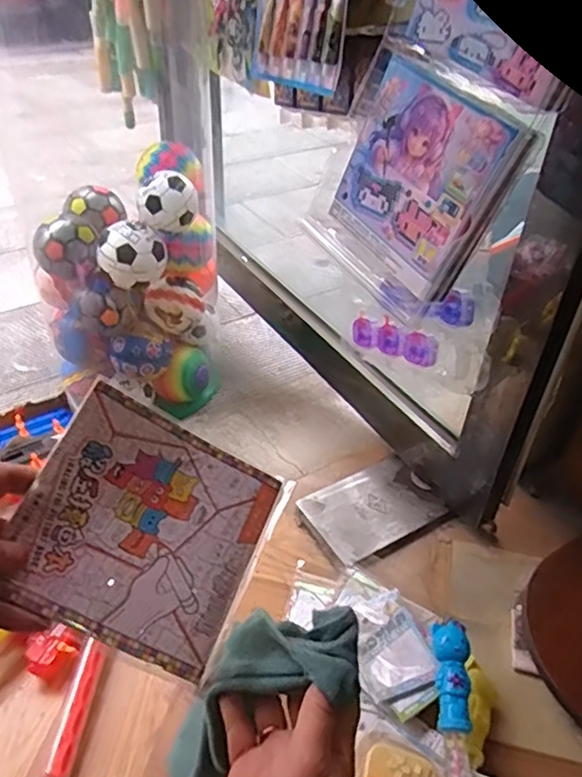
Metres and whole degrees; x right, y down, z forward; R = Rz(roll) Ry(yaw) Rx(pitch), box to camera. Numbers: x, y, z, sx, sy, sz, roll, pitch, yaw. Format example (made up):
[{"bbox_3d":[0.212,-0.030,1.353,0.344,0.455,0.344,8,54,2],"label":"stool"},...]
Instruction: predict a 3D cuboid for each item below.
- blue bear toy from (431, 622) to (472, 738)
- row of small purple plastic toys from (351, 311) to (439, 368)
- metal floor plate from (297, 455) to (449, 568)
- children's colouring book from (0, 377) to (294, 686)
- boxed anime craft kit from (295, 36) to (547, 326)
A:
[{"bbox_3d":[0.175,0.309,0.670,0.037,0.032,0.108,5,40,1],"label":"blue bear toy"},{"bbox_3d":[0.146,-0.071,0.893,0.024,0.047,0.181,-20,25,-25],"label":"row of small purple plastic toys"},{"bbox_3d":[0.121,0.178,0.932,0.187,0.019,0.136,-21,46,-26],"label":"metal floor plate"},{"bbox_3d":[-0.089,0.087,0.391,0.147,0.008,0.138,31,63,-10],"label":"children's colouring book"},{"bbox_3d":[0.106,-0.186,0.583,0.024,0.200,0.192,-8,45,-38],"label":"boxed anime craft kit"}]

